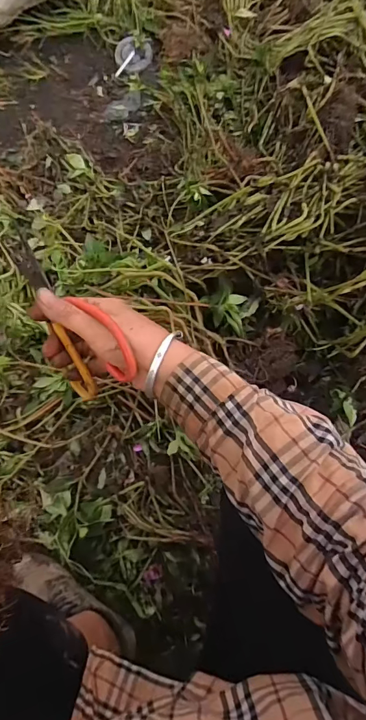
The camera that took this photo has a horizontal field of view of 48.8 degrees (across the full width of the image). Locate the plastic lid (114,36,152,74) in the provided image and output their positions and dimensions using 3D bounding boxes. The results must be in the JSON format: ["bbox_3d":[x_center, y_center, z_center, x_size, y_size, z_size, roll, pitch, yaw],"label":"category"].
[{"bbox_3d":[-0.134,-0.837,1.096,0.099,0.023,0.096,-12,90,4],"label":"plastic lid"}]

